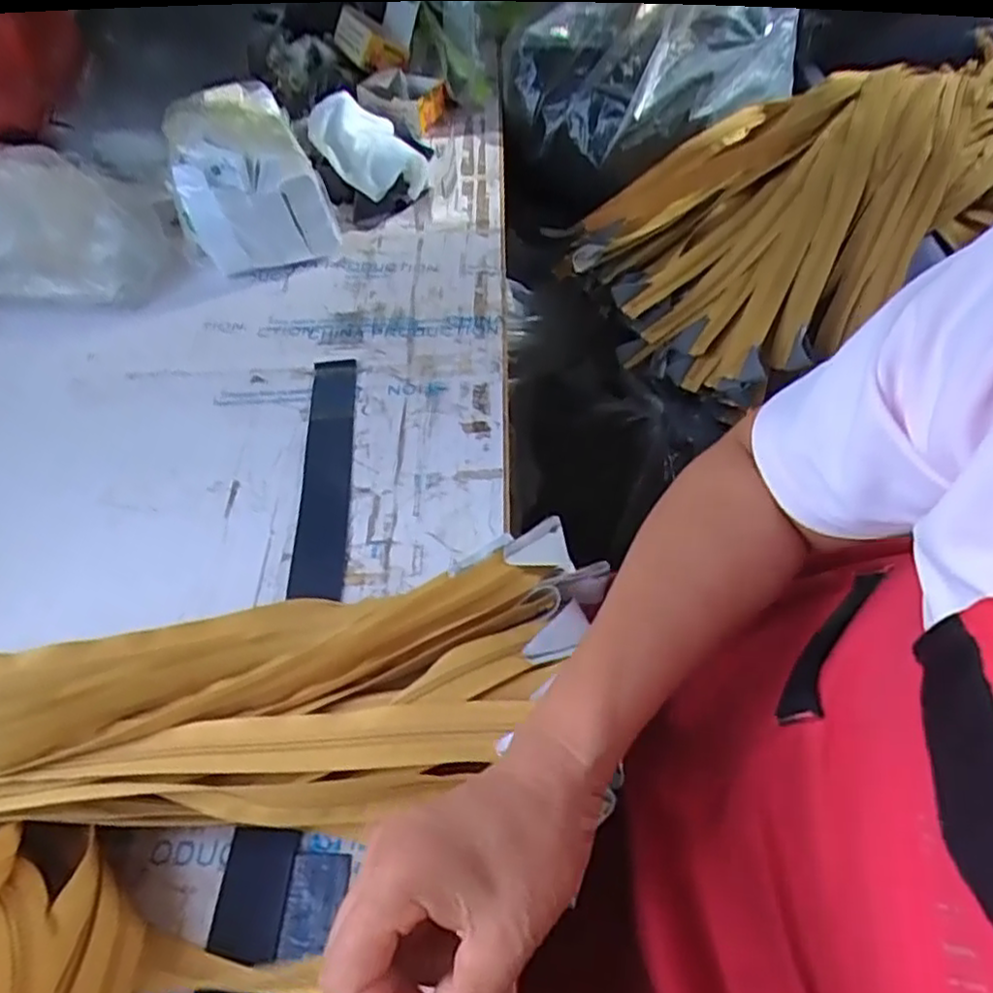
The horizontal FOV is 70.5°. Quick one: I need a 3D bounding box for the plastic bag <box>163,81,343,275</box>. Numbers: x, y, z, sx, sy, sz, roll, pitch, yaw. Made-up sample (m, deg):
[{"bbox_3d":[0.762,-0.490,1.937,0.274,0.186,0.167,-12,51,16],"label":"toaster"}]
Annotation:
[{"bbox_3d":[-0.263,-0.336,0.730,0.139,0.122,0.194,-19,54,-11],"label":"plastic bag"}]

